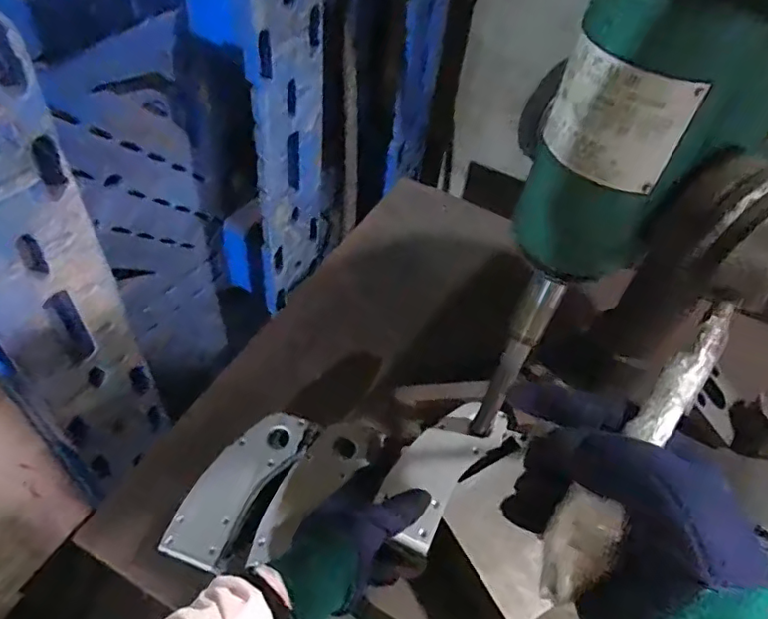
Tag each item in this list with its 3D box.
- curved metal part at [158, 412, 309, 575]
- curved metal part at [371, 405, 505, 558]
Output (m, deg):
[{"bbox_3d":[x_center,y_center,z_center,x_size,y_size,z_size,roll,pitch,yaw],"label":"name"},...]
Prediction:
[{"bbox_3d":[-0.151,0.177,0.576,0.071,0.029,0.174,28,53,17],"label":"curved metal part"},{"bbox_3d":[0.056,0.149,0.538,0.068,0.012,0.161,29,55,17],"label":"curved metal part"}]

